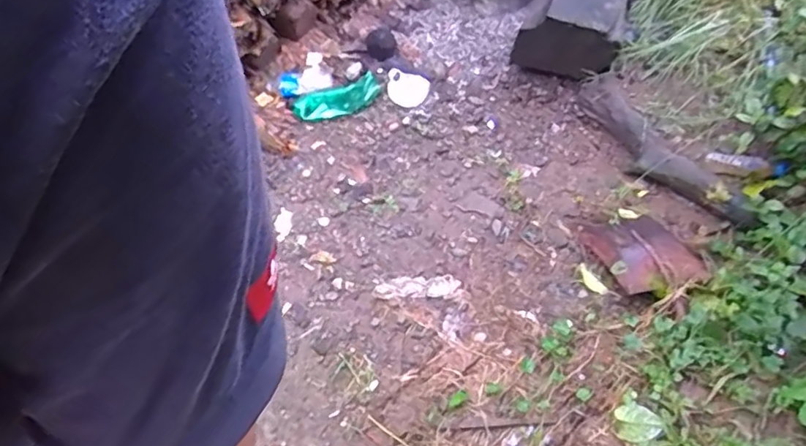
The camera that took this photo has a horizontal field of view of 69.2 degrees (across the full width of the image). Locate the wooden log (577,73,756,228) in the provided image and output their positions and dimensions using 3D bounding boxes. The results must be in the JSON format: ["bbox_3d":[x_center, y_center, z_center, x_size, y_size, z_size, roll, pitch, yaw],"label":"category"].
[{"bbox_3d":[0.688,-0.204,1.582,0.107,0.103,0.616,-21,54,-22],"label":"wooden log"}]

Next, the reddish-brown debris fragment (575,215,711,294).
[{"bbox_3d":[0.575,0.067,1.396,0.224,0.035,0.247,-11,42,-16],"label":"reddish-brown debris fragment"}]

